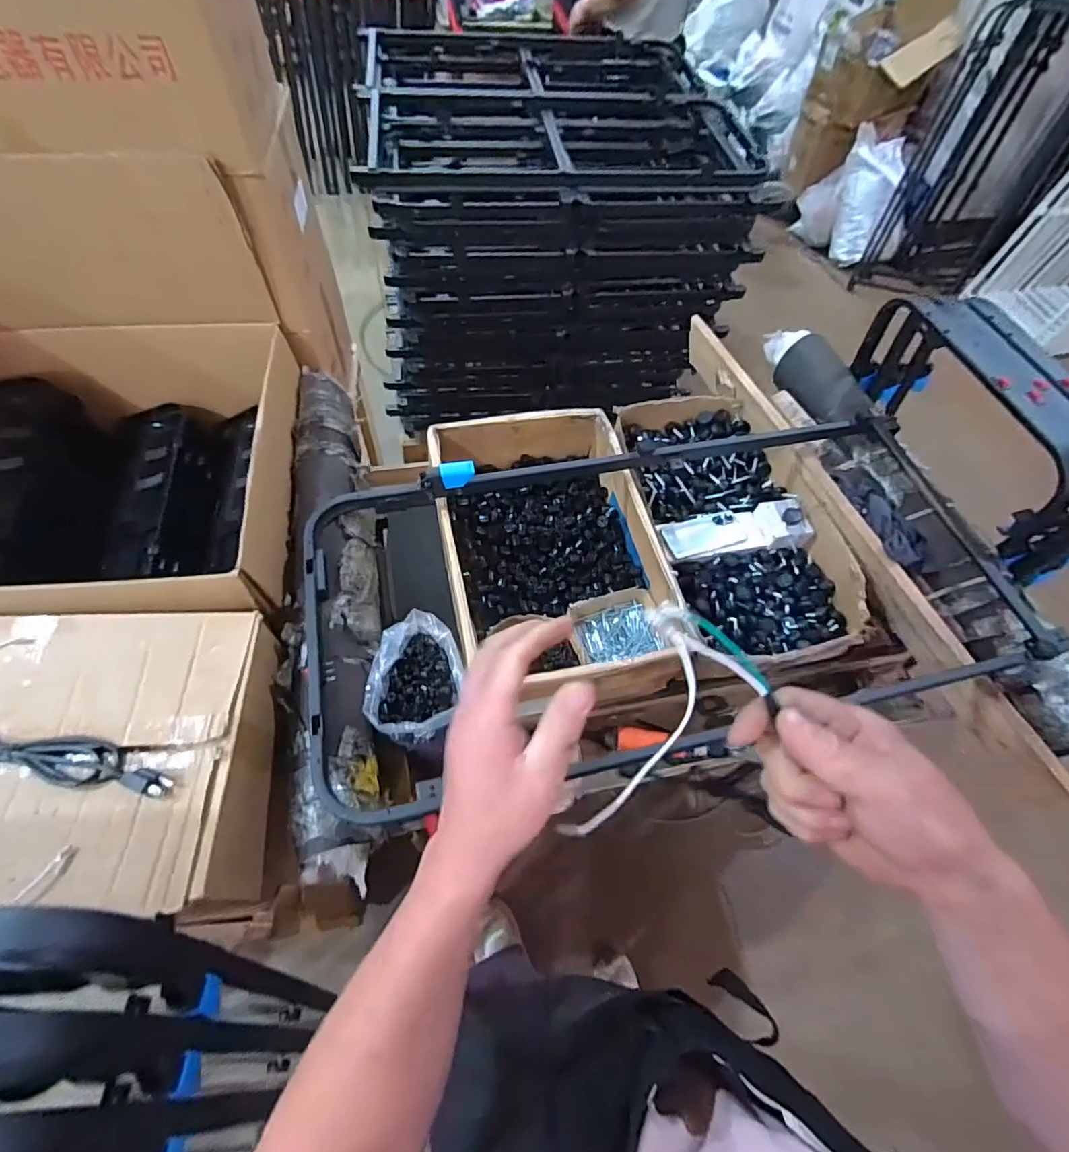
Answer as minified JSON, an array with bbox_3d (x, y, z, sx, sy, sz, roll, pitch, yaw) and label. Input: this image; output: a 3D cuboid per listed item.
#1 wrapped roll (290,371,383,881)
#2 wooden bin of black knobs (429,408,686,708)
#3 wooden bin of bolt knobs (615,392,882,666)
[{"bbox_3d":[-0.312,-0.015,0.828,0.142,0.096,0.848,-9,61,-10],"label":"wrapped roll"},{"bbox_3d":[0.019,-0.044,0.967,0.360,0.174,0.531,-7,60,-8],"label":"wooden bin of black knobs"},{"bbox_3d":[0.378,-0.116,1.037,0.297,0.119,0.594,-11,61,-11],"label":"wooden bin of bolt knobs"}]

